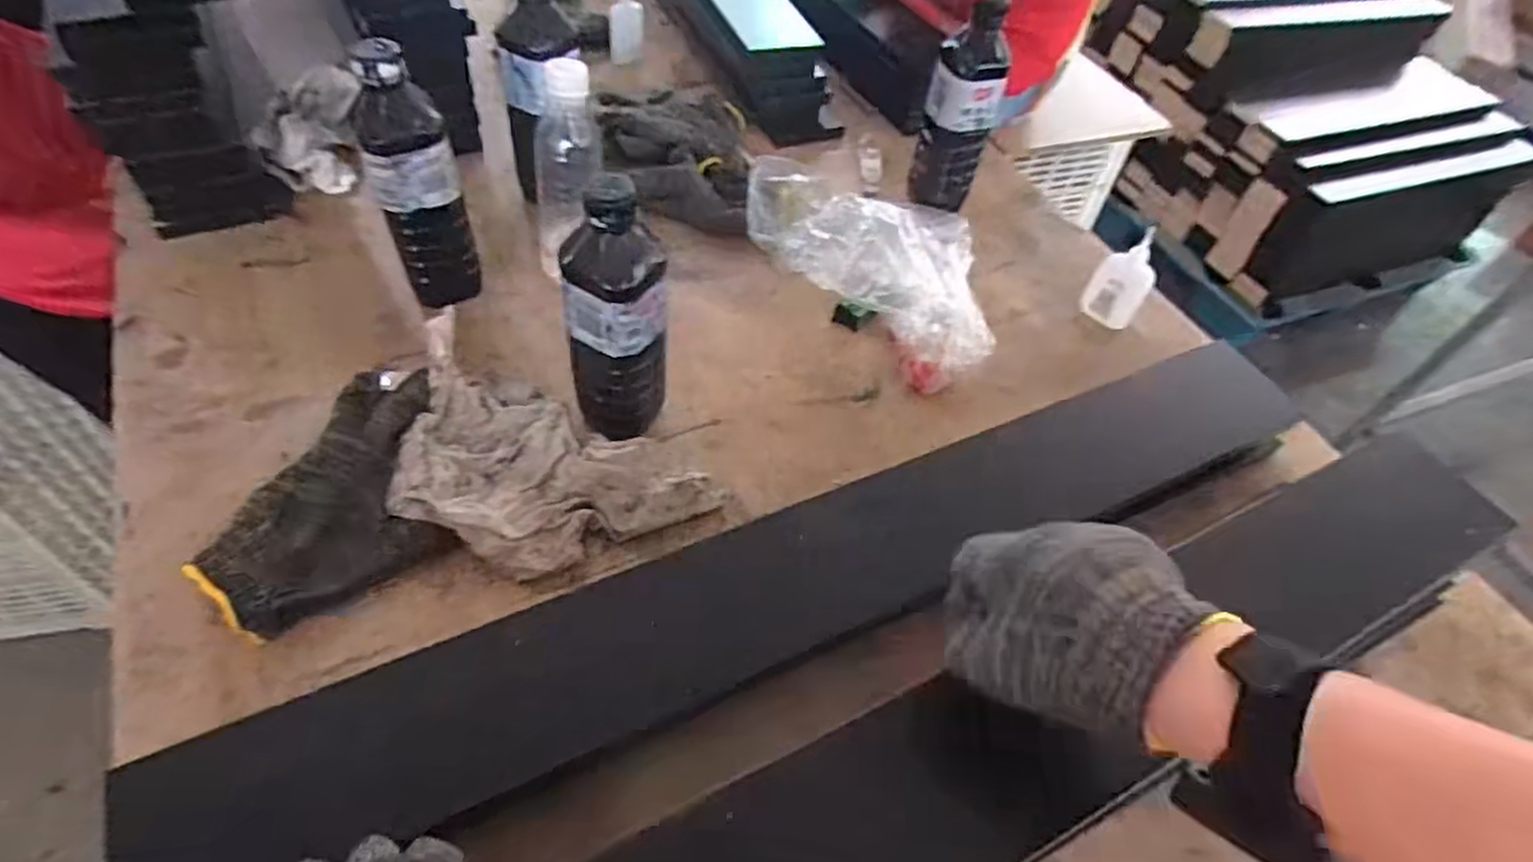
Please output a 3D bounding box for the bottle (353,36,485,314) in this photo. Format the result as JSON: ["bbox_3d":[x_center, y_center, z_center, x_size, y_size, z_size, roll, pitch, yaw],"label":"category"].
[{"bbox_3d":[-0.268,-0.180,0.583,0.066,0.209,0.051,-16,56,-21],"label":"bottle"}]

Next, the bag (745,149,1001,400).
[{"bbox_3d":[0.119,-0.173,0.712,0.184,0.075,0.271,-33,62,-27],"label":"bag"}]

